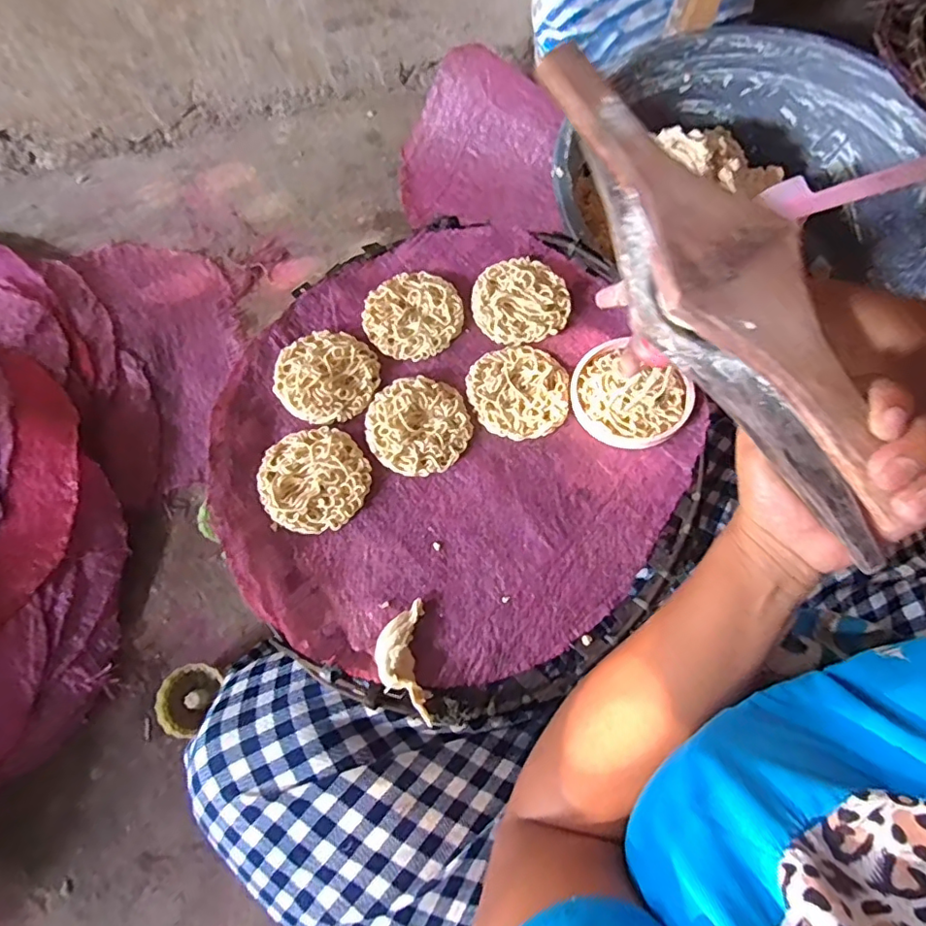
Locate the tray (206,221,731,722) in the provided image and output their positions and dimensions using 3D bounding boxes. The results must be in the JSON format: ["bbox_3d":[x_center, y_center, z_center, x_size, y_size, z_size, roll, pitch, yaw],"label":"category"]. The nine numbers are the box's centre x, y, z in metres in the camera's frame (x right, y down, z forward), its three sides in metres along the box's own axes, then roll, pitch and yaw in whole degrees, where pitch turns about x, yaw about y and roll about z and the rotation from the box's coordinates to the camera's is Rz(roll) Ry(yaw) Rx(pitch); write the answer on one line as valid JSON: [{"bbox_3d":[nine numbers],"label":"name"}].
[{"bbox_3d":[-0.003,-0.016,0.408,0.341,0.024,0.342,0,70,1],"label":"tray"}]

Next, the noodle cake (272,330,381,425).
[{"bbox_3d":[-0.105,-0.069,0.422,0.077,0.008,0.075,0,70,1],"label":"noodle cake"}]

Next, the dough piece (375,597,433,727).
[{"bbox_3d":[-0.039,0.128,0.355,0.031,0.016,0.073,-7,70,-2],"label":"dough piece"}]

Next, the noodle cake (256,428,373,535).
[{"bbox_3d":[-0.107,0.011,0.397,0.075,0.014,0.075,0,70,1],"label":"noodle cake"}]

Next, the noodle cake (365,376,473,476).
[{"bbox_3d":[-0.033,-0.030,0.410,0.076,0.011,0.073,0,70,1],"label":"noodle cake"}]

